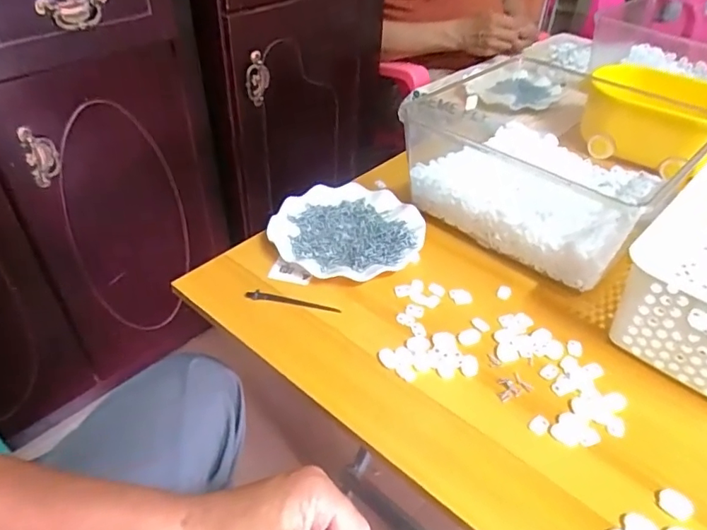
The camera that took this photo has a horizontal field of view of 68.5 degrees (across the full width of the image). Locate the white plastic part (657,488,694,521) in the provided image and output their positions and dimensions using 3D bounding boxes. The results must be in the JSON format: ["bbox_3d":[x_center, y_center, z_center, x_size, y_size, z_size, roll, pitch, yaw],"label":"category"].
[{"bbox_3d":[0.255,0.189,0.410,0.021,0.005,0.024,-29,50,-32],"label":"white plastic part"}]

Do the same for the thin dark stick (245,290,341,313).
[{"bbox_3d":[-0.067,0.040,0.571,0.105,0.010,0.010,10,41,8],"label":"thin dark stick"}]

